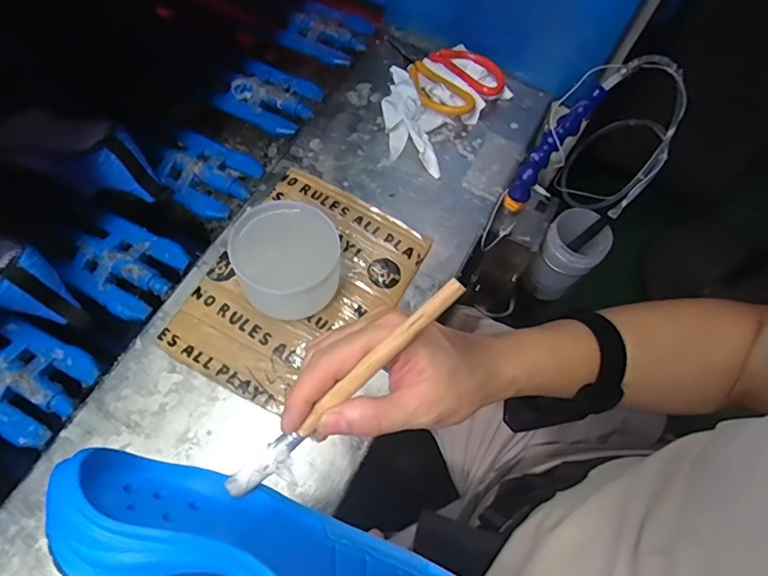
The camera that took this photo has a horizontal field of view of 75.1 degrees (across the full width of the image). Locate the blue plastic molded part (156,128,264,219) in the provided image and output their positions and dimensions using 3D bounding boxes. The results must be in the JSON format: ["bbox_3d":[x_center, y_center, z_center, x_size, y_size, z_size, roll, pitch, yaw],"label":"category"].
[{"bbox_3d":[-0.212,-0.135,0.590,0.118,0.019,0.097,27,65,6],"label":"blue plastic molded part"}]

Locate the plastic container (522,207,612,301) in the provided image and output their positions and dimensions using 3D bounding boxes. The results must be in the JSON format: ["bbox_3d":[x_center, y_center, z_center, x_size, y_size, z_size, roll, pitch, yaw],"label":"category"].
[{"bbox_3d":[0.240,-0.042,0.656,0.071,0.113,0.073,34,66,10],"label":"plastic container"}]

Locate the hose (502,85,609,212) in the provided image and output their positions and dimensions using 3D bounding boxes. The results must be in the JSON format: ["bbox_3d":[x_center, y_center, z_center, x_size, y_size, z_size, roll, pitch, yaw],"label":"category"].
[{"bbox_3d":[0.172,-0.143,0.518,0.020,0.037,0.146,44,113,20],"label":"hose"}]

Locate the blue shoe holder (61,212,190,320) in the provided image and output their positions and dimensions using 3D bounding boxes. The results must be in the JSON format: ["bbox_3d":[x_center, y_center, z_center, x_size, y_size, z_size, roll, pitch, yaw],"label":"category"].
[{"bbox_3d":[-0.278,-0.027,0.533,0.117,0.019,0.094,27,65,6],"label":"blue shoe holder"}]

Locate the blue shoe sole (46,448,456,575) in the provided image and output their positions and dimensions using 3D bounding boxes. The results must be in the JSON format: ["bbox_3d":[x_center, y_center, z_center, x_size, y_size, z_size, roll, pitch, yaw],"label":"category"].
[{"bbox_3d":[-0.063,0.154,0.277,0.234,0.091,0.050,22,96,-3],"label":"blue shoe sole"}]

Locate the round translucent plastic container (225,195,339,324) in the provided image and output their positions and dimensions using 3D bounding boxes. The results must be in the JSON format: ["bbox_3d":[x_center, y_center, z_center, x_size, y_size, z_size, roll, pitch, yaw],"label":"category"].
[{"bbox_3d":[-0.085,-0.020,0.454,0.089,0.078,0.088,2,65,-5],"label":"round translucent plastic container"}]

